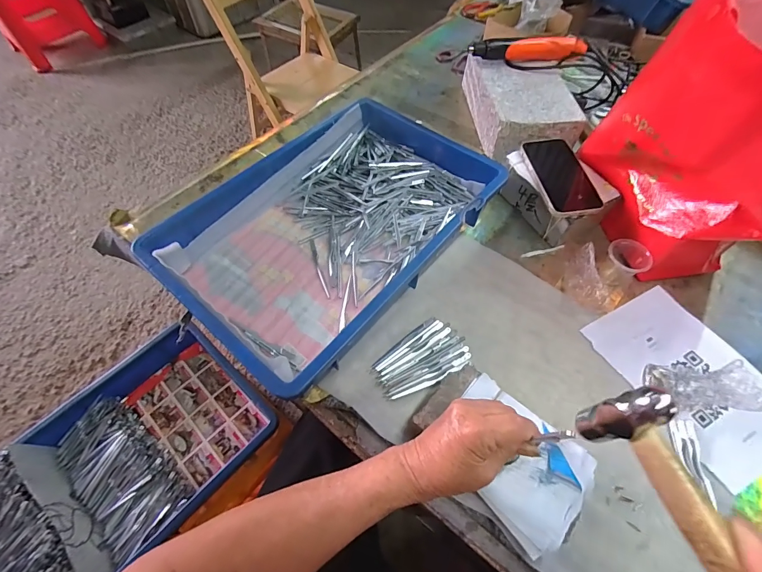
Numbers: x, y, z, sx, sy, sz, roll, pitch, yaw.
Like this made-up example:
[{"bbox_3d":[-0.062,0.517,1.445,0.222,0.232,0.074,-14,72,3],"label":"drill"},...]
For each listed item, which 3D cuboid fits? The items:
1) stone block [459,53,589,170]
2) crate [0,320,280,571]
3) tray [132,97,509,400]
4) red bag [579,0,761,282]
[{"bbox_3d":[0.249,-0.333,0.656,0.142,0.074,0.247,-5,58,-4],"label":"stone block"},{"bbox_3d":[-0.413,0.295,0.580,0.290,0.110,0.430,34,63,18],"label":"crate"},{"bbox_3d":[-0.056,-0.090,0.508,0.282,0.079,0.432,36,64,19],"label":"tray"},{"bbox_3d":[0.421,-0.171,0.440,0.239,0.286,0.243,-20,61,-13],"label":"red bag"}]

